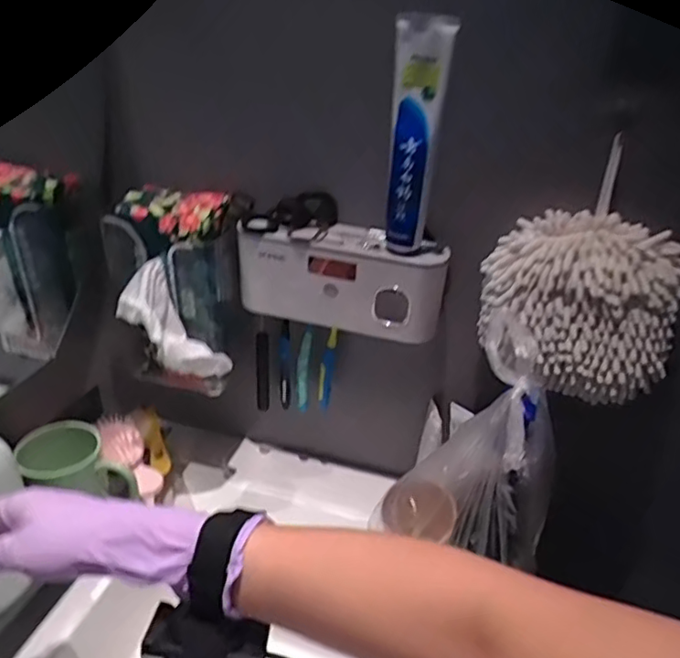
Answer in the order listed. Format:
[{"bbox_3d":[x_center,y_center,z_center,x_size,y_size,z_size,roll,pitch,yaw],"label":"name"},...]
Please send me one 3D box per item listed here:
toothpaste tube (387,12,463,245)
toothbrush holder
[{"bbox_3d":[0.063,-0.162,0.512,0.044,0.191,0.026,6,30,5],"label":"toothpaste tube"},{"bbox_3d":[0.001,-0.053,0.615,0.208,0.100,0.050,12,31,15],"label":"toothbrush holder"}]

